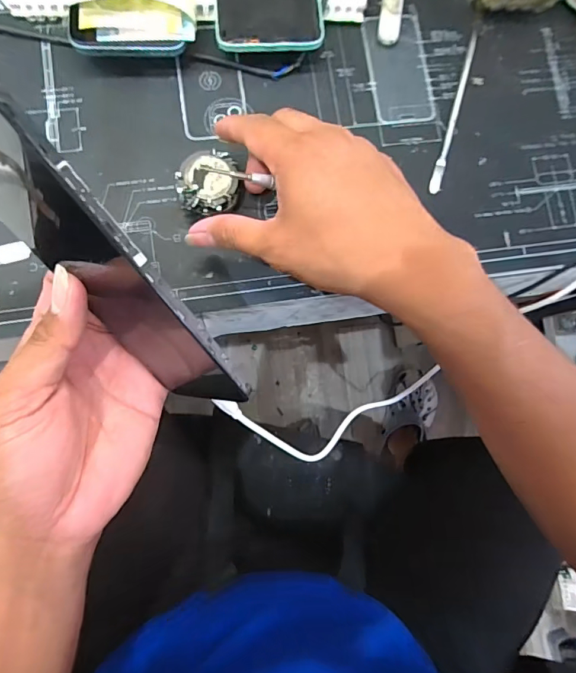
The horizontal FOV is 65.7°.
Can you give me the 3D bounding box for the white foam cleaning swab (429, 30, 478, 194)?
[{"bbox_3d":[0.128,-0.174,0.341,0.008,0.004,0.135,15,82,-3],"label":"white foam cleaning swab"}]

